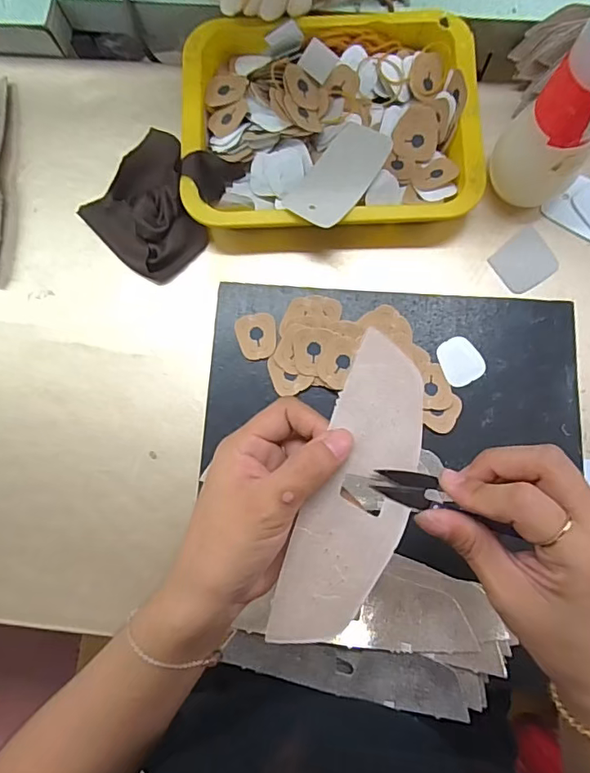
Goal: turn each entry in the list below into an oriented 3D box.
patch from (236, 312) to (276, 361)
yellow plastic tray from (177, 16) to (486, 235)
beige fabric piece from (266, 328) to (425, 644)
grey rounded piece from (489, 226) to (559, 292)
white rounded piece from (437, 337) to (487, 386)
[{"bbox_3d":[-0.032,-0.043,0.426,0.032,0.005,0.040,-7,84,2],"label":"patch"},{"bbox_3d":[0.029,-0.232,0.443,0.249,0.037,0.193,-2,84,2],"label":"yellow plastic tray"},{"bbox_3d":[0.034,0.055,0.264,0.049,0.021,0.166,18,82,4],"label":"beige fabric piece"},{"bbox_3d":[0.206,-0.112,0.453,0.054,0.005,0.046,-36,81,-3],"label":"grey rounded piece"},{"bbox_3d":[0.137,-0.022,0.416,0.033,0.004,0.039,-26,80,-2],"label":"white rounded piece"}]

